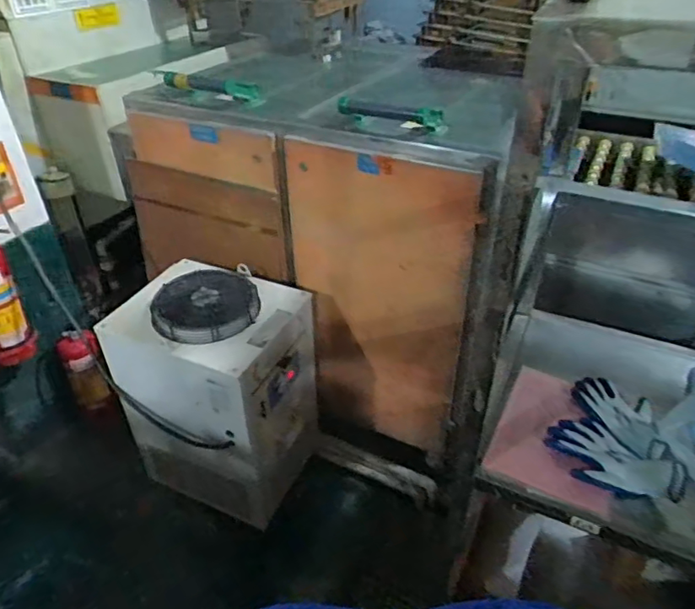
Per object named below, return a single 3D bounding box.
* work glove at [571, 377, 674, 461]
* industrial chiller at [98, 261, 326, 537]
[{"bbox_3d":[0.547,0.219,1.061,0.116,0.033,0.221,-13,38,-16],"label":"work glove"},{"bbox_3d":[-0.378,0.248,1.677,0.476,0.680,0.414,13,39,18],"label":"industrial chiller"}]

